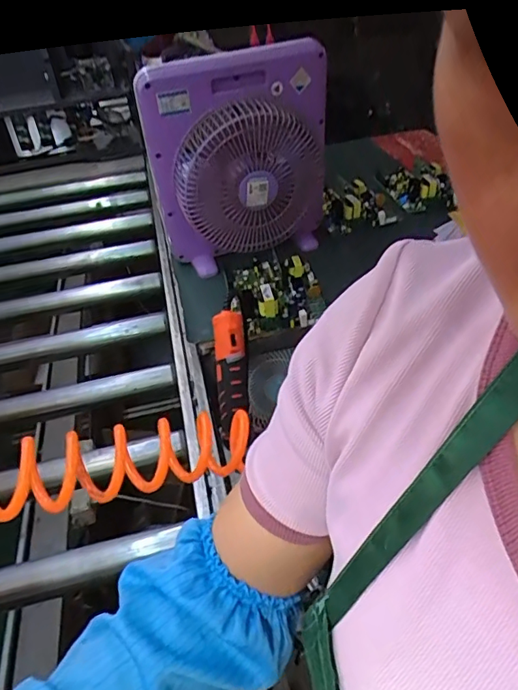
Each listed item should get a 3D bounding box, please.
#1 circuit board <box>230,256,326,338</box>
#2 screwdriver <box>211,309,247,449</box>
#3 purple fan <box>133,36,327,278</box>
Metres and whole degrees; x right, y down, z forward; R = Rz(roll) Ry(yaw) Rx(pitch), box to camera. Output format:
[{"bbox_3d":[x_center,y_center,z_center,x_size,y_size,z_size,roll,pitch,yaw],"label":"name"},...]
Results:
[{"bbox_3d":[0.026,-0.100,0.889,0.155,0.046,0.187,-11,41,-5],"label":"circuit board"},{"bbox_3d":[-0.041,0.047,0.717,0.046,0.187,0.035,1,10,5],"label":"screwdriver"},{"bbox_3d":[-0.023,-0.322,0.903,0.321,0.334,0.136,-23,44,-21],"label":"purple fan"}]

